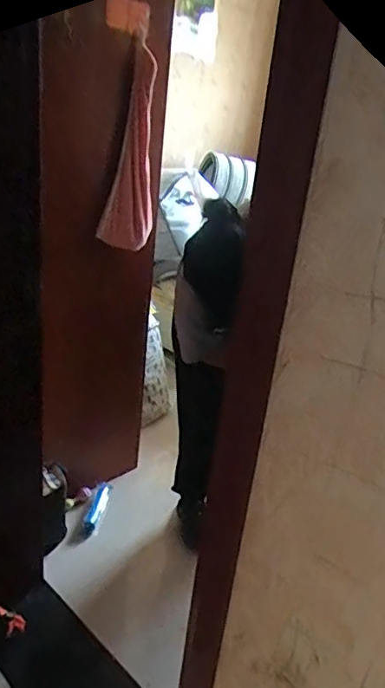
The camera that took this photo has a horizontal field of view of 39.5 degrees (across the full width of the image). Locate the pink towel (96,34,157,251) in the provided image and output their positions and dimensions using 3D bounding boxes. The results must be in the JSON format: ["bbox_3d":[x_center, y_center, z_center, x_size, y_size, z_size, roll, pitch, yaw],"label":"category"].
[{"bbox_3d":[-0.150,-0.563,1.600,0.170,0.561,0.036,1,21,-40],"label":"pink towel"}]

